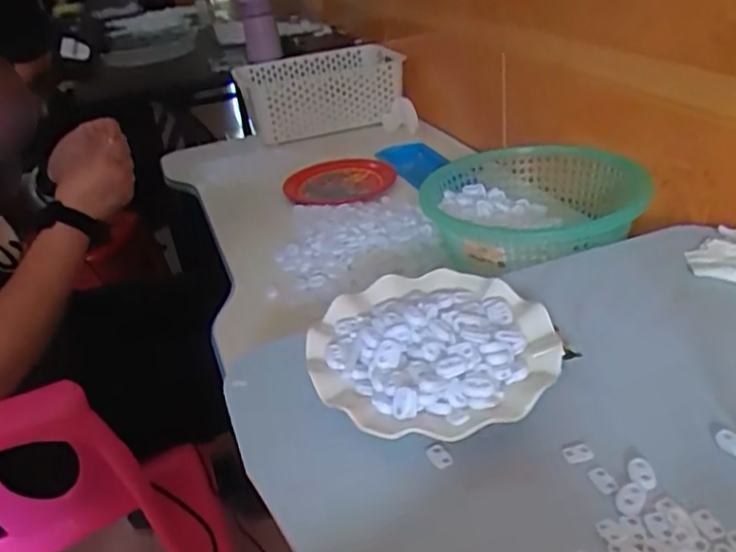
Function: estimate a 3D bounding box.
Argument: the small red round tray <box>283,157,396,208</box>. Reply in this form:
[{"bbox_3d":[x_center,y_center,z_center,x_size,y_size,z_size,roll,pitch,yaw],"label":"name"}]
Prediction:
[{"bbox_3d":[-0.032,-0.139,1.037,0.175,0.032,0.180,-6,29,3],"label":"small red round tray"}]

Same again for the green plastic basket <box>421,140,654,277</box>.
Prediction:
[{"bbox_3d":[0.174,-0.071,0.747,0.233,0.073,0.226,2,31,17],"label":"green plastic basket"}]

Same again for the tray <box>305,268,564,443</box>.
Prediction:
[{"bbox_3d":[0.048,0.054,0.504,0.175,0.035,0.179,-4,30,8],"label":"tray"}]

